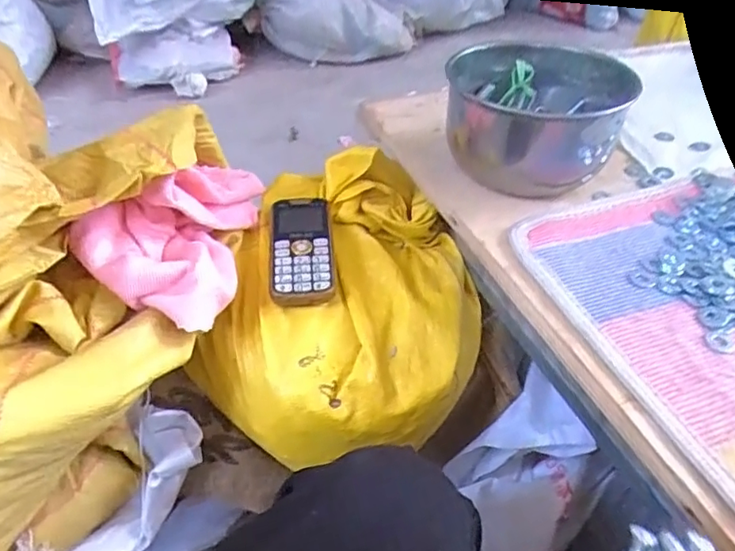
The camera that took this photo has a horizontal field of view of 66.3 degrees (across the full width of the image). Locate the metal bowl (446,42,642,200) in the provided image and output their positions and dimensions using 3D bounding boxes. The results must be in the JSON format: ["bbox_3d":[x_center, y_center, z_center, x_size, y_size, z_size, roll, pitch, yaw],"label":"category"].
[{"bbox_3d":[0.159,-0.157,0.550,0.162,0.082,0.153,0,42,0],"label":"metal bowl"}]

